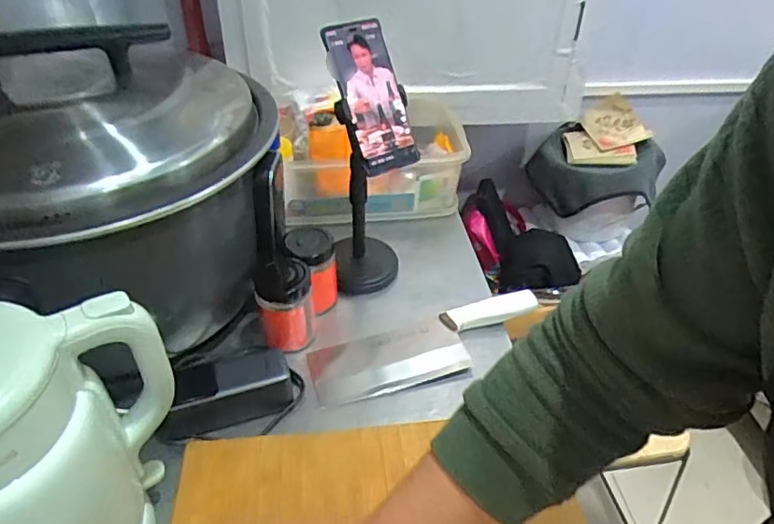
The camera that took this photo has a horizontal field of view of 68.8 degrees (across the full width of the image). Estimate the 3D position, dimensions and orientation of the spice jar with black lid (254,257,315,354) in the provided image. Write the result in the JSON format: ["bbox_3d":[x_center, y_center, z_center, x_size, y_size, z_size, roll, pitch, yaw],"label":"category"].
[{"bbox_3d":[-0.119,0.052,0.678,0.067,0.098,0.065,-6,39,-11],"label":"spice jar with black lid"}]

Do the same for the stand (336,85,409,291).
[{"bbox_3d":[-0.027,-0.084,0.723,0.095,0.265,0.101,-4,39,-7],"label":"stand"}]

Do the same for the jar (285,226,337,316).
[{"bbox_3d":[-0.095,0.015,0.733,0.056,0.110,0.052,1,38,-1],"label":"jar"}]

